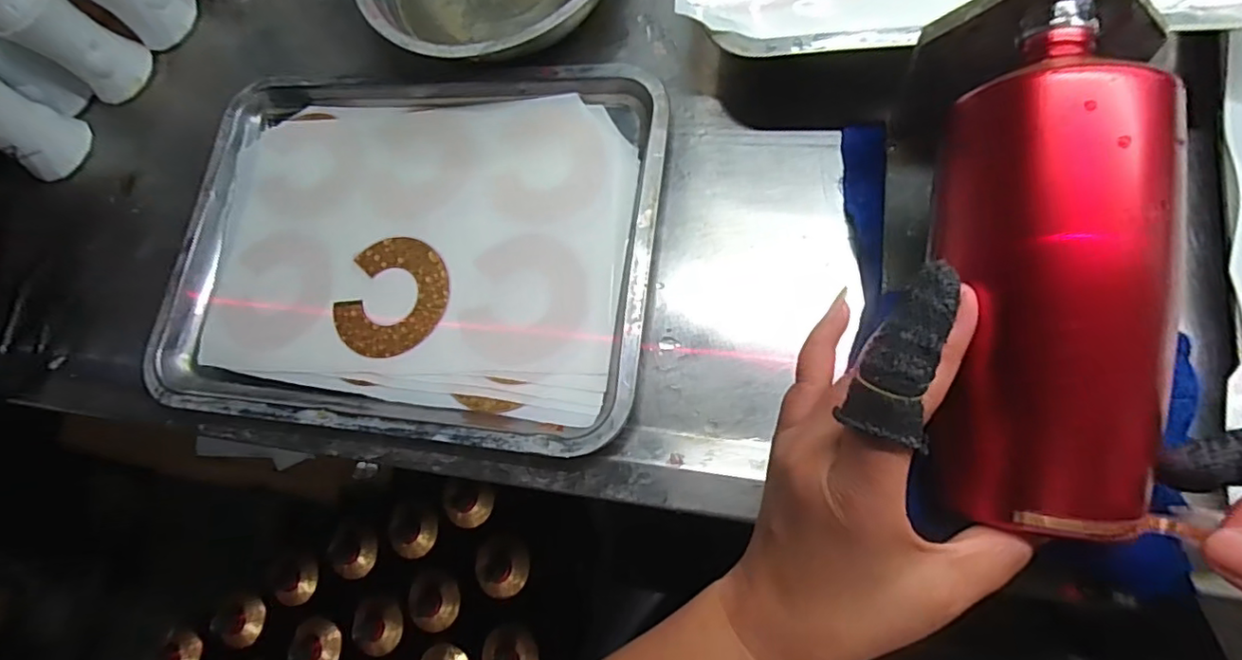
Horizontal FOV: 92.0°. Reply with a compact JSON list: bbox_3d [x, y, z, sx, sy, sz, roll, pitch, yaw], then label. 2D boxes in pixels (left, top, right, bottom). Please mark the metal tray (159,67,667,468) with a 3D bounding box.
[{"bbox_3d":[-0.149,-0.062,0.409,0.344,0.022,0.259,4,76,14],"label":"metal tray"}]

